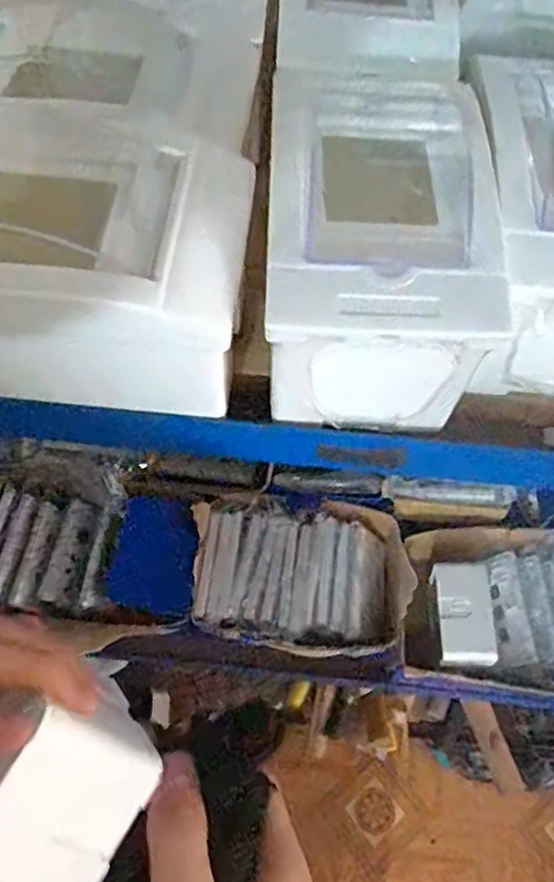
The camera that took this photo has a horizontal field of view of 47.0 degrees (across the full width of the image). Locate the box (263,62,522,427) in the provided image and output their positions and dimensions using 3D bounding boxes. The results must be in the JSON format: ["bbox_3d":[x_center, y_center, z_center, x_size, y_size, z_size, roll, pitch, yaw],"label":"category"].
[{"bbox_3d":[0.034,-0.074,0.231,0.071,0.065,0.125,4,61,0],"label":"box"}]

